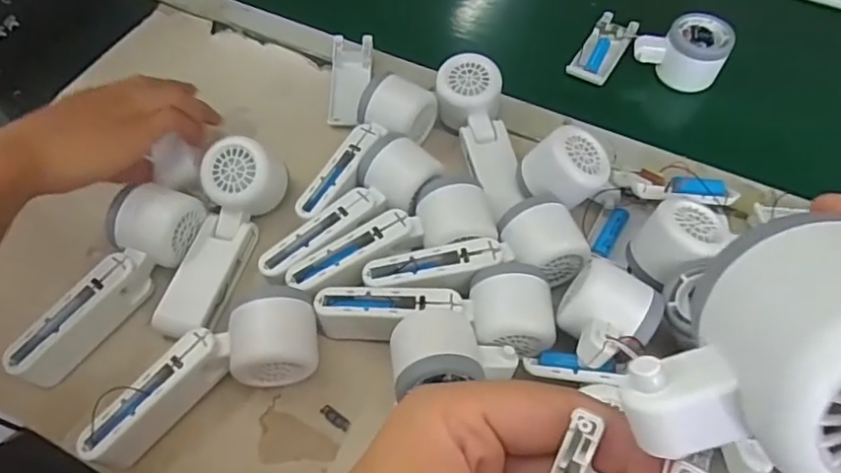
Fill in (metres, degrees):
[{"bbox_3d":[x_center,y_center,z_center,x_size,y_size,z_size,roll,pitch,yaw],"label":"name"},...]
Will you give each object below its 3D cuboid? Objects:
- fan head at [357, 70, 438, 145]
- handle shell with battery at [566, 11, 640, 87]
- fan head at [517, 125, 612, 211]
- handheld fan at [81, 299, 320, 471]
[{"bbox_3d":[-0.022,-0.113,0.518,0.056,0.049,0.053,24,61,15],"label":"fan head"},{"bbox_3d":[0.192,-0.197,0.604,0.041,0.014,0.095,29,62,17],"label":"handle shell with battery"},{"bbox_3d":[0.117,-0.055,0.473,0.060,0.052,0.059,-4,67,-27],"label":"fan head"},{"bbox_3d":[-0.148,0.093,0.397,0.162,0.049,0.059,-22,60,-13],"label":"handheld fan"}]

